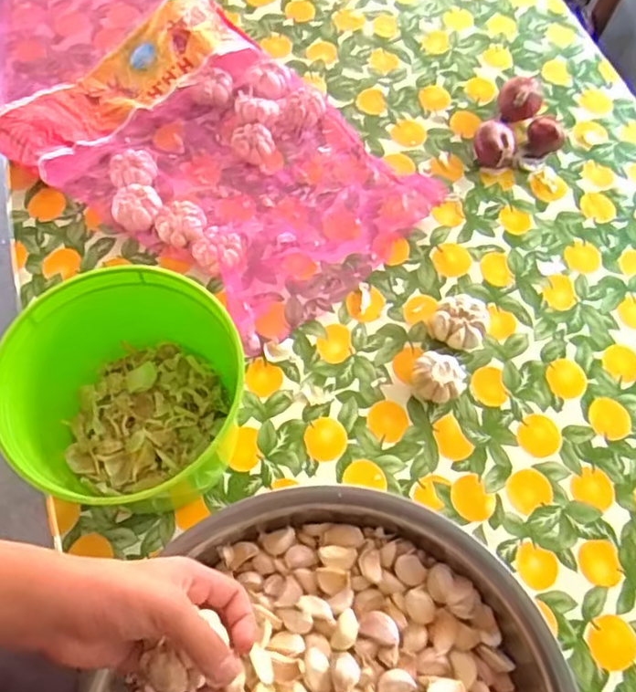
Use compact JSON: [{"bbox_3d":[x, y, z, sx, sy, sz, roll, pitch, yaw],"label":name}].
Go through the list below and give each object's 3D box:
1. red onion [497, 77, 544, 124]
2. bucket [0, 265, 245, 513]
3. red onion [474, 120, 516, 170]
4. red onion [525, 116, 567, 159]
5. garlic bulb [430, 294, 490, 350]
[{"bbox_3d":[0.277,-0.335,0.878,0.059,0.052,0.055,1,65,-1],"label":"red onion"},{"bbox_3d":[-0.185,0.053,0.616,0.183,0.165,0.205,12,65,4],"label":"bucket"},{"bbox_3d":[0.233,-0.262,0.845,0.054,0.045,0.057,1,65,-1],"label":"red onion"},{"bbox_3d":[0.303,-0.278,0.855,0.050,0.043,0.042,27,67,11],"label":"red onion"},{"bbox_3d":[0.163,-0.026,0.736,0.062,0.038,0.063,1,65,-1],"label":"garlic bulb"}]

